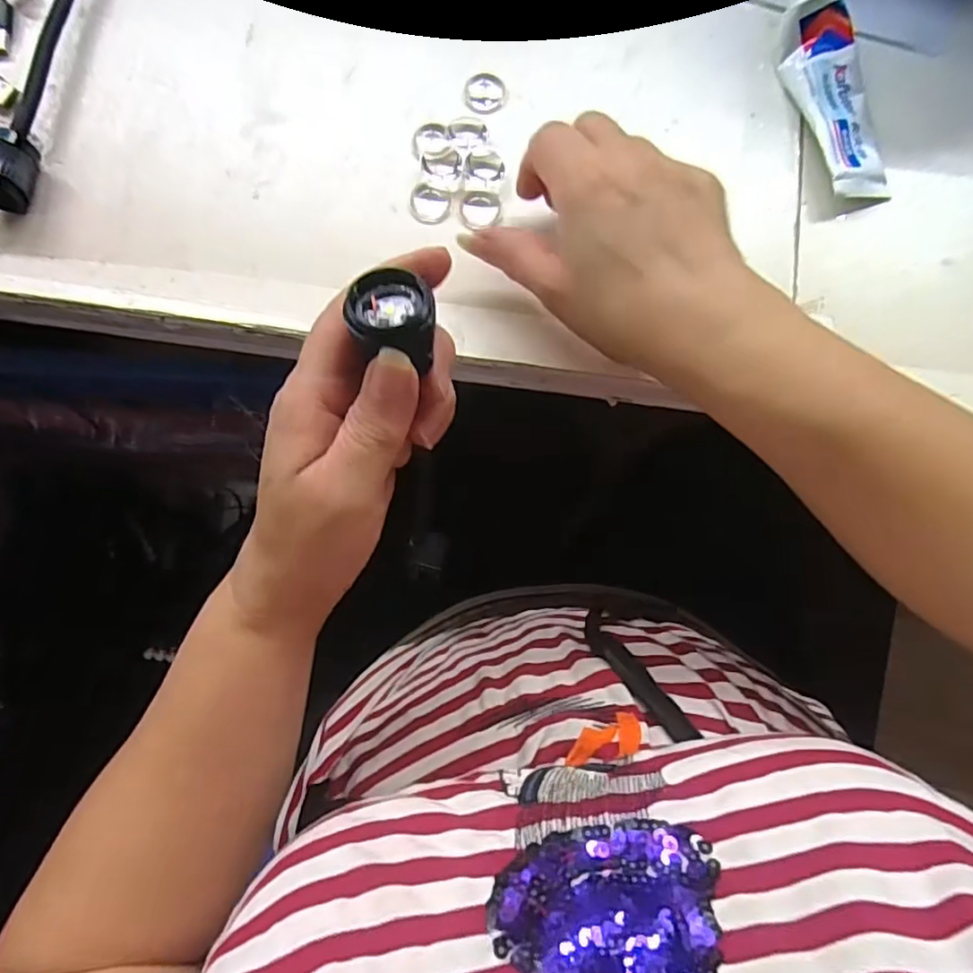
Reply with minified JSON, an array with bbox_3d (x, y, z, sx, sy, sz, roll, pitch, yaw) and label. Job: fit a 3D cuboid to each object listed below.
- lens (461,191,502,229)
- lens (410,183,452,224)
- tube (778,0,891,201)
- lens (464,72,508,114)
[{"bbox_3d":[-0.003,-0.142,0.306,0.020,0.004,0.017,1,79,0],"label":"lens"},{"bbox_3d":[-0.029,-0.145,0.305,0.021,0.004,0.019,10,79,2],"label":"lens"},{"bbox_3d":[0.181,-0.200,0.312,0.035,0.017,0.107,-12,79,-3],"label":"tube"},{"bbox_3d":[0.000,-0.208,0.316,0.021,0.007,0.020,0,79,0],"label":"lens"}]

